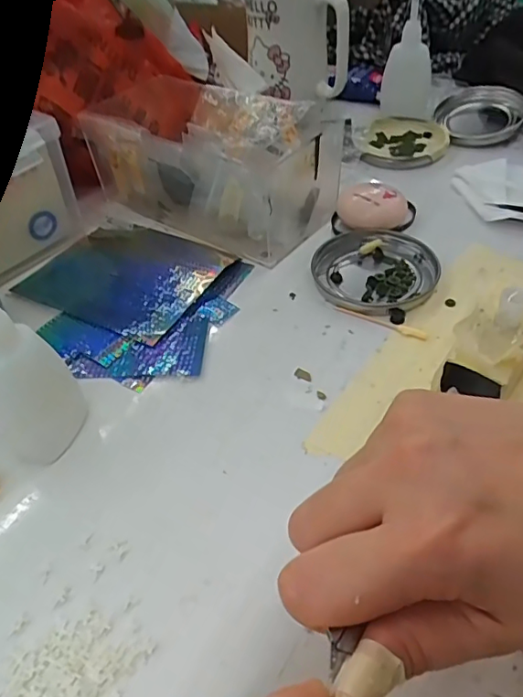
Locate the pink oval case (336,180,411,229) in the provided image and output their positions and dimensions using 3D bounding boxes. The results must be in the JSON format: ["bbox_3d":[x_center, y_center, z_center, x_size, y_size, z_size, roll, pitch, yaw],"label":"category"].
[{"bbox_3d":[0.078,-0.099,0.383,0.046,0.024,0.036,13,48,17],"label":"pink oval case"}]

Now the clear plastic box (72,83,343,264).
[{"bbox_3d":[-0.039,-0.137,0.399,0.178,0.070,0.094,24,53,26],"label":"clear plastic box"}]

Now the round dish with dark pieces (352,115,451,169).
[{"bbox_3d":[0.121,-0.182,0.470,0.078,0.010,0.081,-3,46,3],"label":"round dish with dark pieces"}]

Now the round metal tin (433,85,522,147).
[{"bbox_3d":[0.197,-0.213,0.485,0.066,0.019,0.082,-6,46,0],"label":"round metal tin"}]

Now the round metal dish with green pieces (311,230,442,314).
[{"bbox_3d":[0.073,-0.050,0.349,0.078,0.009,0.076,-3,46,3],"label":"round metal dish with green pieces"}]

